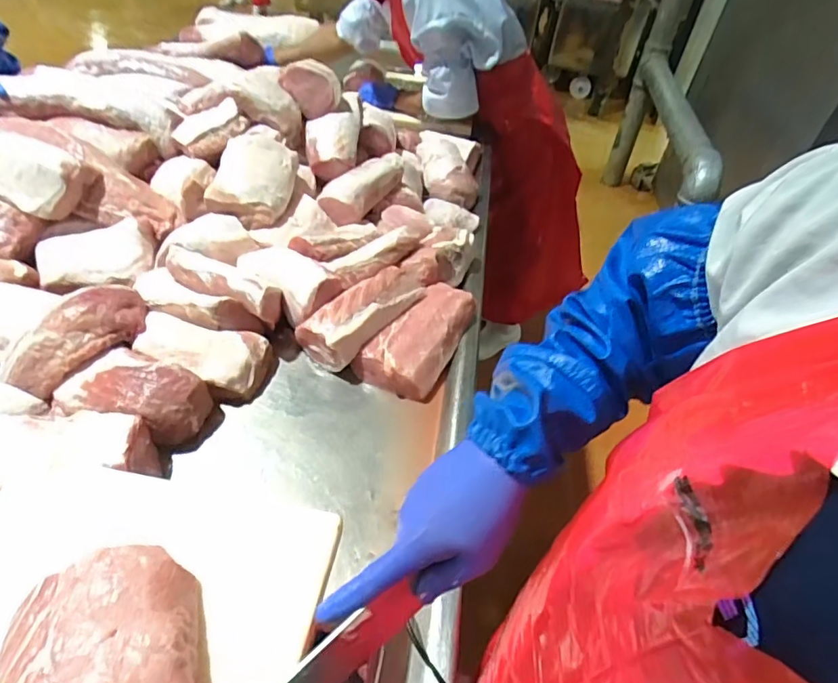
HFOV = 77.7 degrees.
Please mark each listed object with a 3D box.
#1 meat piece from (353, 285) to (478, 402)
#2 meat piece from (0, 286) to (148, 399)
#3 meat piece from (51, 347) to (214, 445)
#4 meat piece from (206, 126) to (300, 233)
[{"bbox_3d":[-0.001,-0.011,0.809,0.118,0.056,0.201,20,46,15],"label":"meat piece"},{"bbox_3d":[-0.462,-0.012,0.691,0.105,0.059,0.188,35,65,27],"label":"meat piece"},{"bbox_3d":[-0.368,0.066,0.670,0.174,0.060,0.095,11,44,5],"label":"meat piece"},{"bbox_3d":[-0.294,-0.306,0.937,0.130,0.080,0.202,5,44,0],"label":"meat piece"}]

